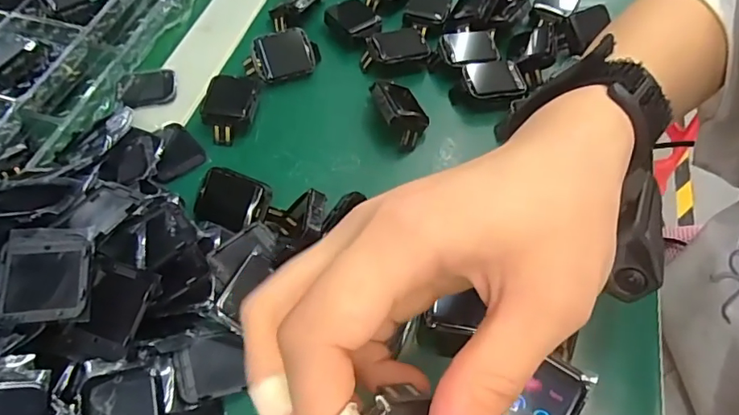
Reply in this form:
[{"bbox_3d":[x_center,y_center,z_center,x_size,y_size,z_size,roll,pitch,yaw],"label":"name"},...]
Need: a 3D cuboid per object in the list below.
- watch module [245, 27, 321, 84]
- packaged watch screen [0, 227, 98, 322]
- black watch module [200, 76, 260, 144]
[{"bbox_3d":[-0.060,-0.106,0.351,0.052,0.015,0.033,-21,93,-20],"label":"watch module"},{"bbox_3d":[-0.137,0.029,0.212,0.033,0.006,0.043,-1,57,-19],"label":"packaged watch screen"},{"bbox_3d":[-0.089,-0.064,0.324,0.031,0.019,0.046,5,56,1],"label":"black watch module"}]

